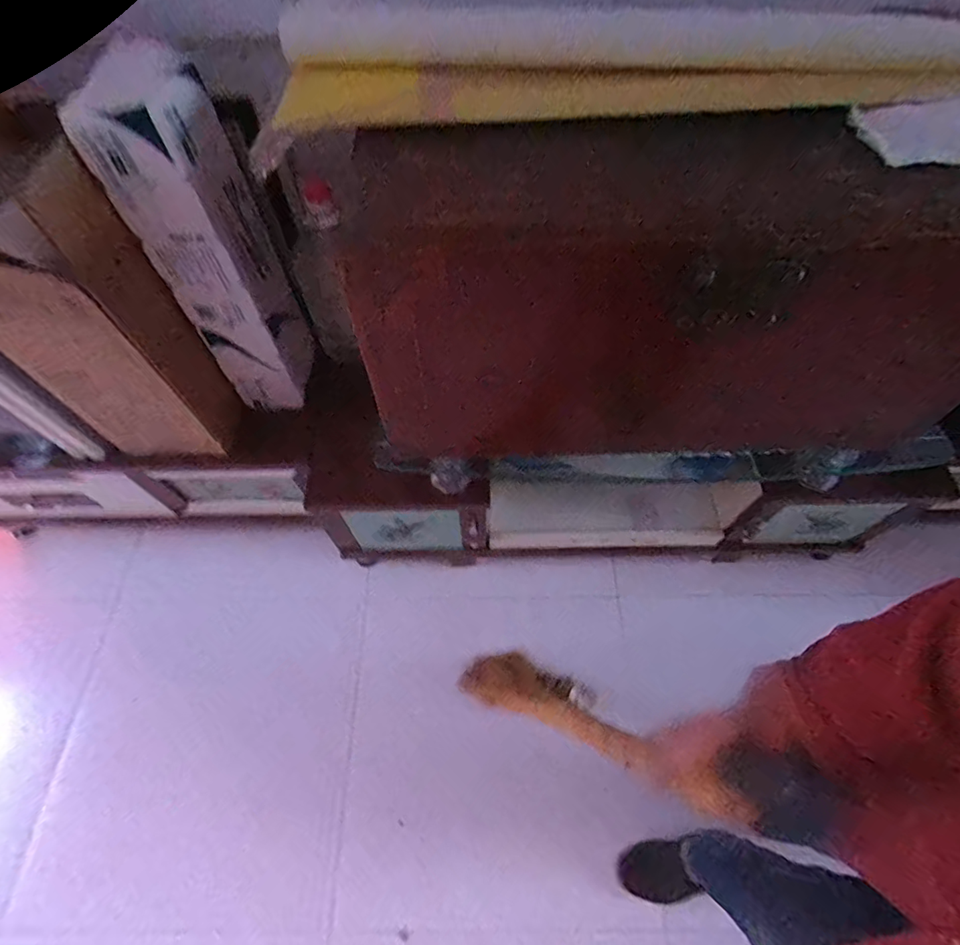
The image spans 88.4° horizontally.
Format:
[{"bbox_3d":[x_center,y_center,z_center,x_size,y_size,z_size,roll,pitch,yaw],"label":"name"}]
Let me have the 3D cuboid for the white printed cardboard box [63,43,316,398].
[{"bbox_3d":[-0.411,-0.332,0.790,0.138,0.509,0.165,2,60,2],"label":"white printed cardboard box"}]

